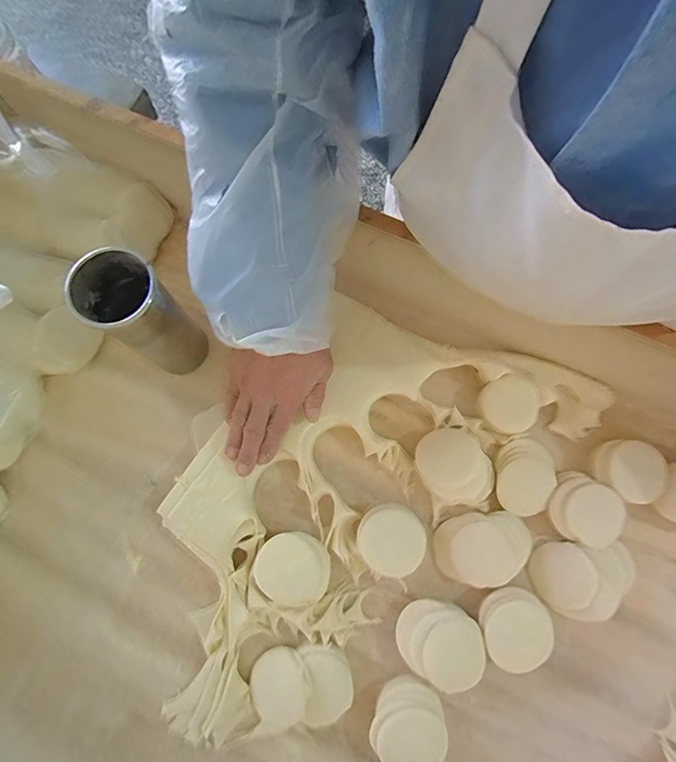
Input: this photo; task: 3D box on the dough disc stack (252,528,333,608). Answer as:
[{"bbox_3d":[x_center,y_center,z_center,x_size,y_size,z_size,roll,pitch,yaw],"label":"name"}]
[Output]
[{"bbox_3d":[-0.042,0.178,0.395,0.065,0.032,0.064,-5,75,-1],"label":"dough disc stack"}]

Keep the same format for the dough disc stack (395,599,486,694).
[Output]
[{"bbox_3d":[0.094,0.238,0.384,0.080,0.027,0.064,34,78,9],"label":"dough disc stack"}]

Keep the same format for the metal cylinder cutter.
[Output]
[{"bbox_3d":[-0.175,-0.052,0.391,0.066,0.157,0.071,-43,79,-10],"label":"metal cylinder cutter"}]

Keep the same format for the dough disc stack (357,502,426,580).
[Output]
[{"bbox_3d":[0.051,0.153,0.408,0.061,0.024,0.064,-34,77,-8],"label":"dough disc stack"}]

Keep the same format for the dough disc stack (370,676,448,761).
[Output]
[{"bbox_3d":[0.062,0.307,0.371,0.064,0.029,0.068,-6,75,-1],"label":"dough disc stack"}]

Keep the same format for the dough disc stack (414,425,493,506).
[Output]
[{"bbox_3d":[0.117,0.086,0.419,0.067,0.028,0.079,-28,77,-7],"label":"dough disc stack"}]

